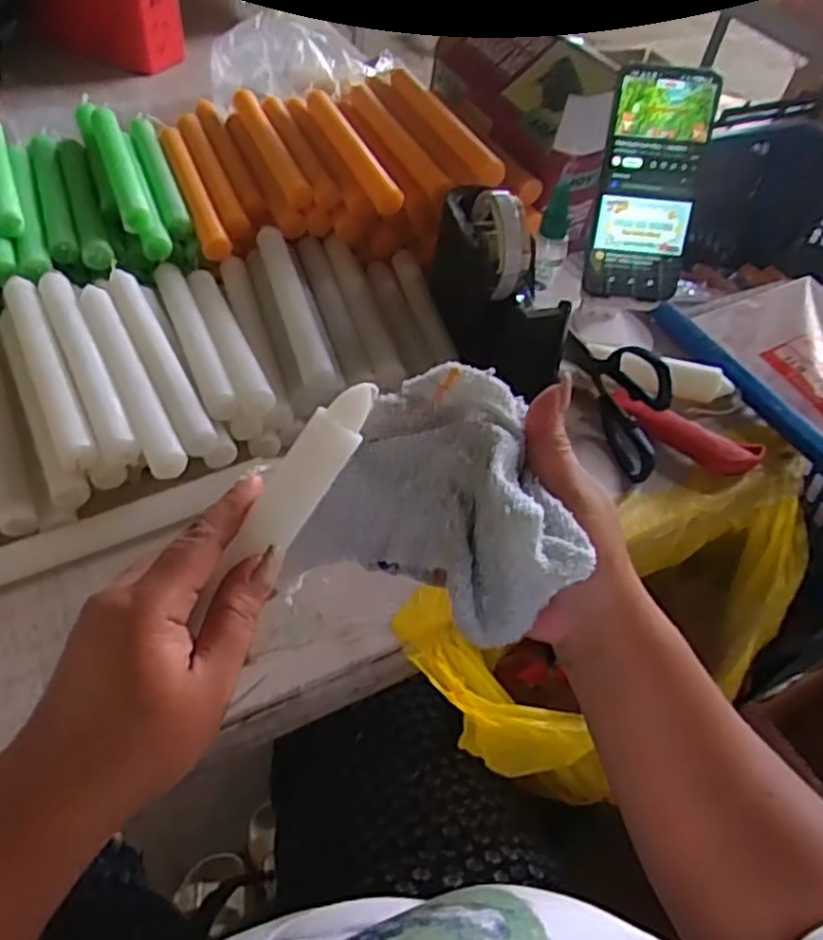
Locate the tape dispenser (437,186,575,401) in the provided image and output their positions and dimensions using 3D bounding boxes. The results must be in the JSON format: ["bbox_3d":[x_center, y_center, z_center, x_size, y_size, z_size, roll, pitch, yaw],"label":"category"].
[{"bbox_3d":[0.065,-0.145,0.570,0.053,0.123,0.175,-9,51,-14],"label":"tape dispenser"}]

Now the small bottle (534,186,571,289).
[{"bbox_3d":[0.112,-0.180,0.567,0.023,0.076,0.020,16,50,8],"label":"small bottle"}]

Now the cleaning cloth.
[{"bbox_3d":[0.017,0.012,0.349,0.129,0.083,0.097,16,50,8],"label":"cleaning cloth"}]

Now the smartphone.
[{"bbox_3d":[0.181,-0.214,0.552,0.074,0.164,0.007,4,23,1],"label":"smartphone"}]

